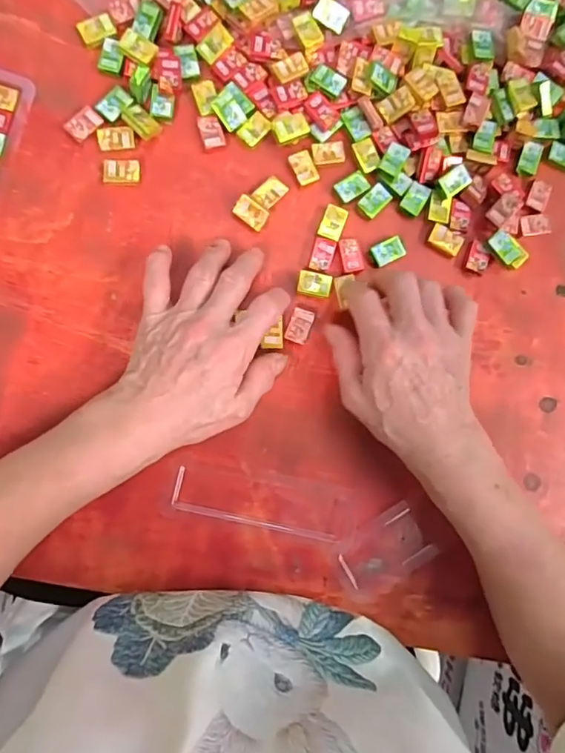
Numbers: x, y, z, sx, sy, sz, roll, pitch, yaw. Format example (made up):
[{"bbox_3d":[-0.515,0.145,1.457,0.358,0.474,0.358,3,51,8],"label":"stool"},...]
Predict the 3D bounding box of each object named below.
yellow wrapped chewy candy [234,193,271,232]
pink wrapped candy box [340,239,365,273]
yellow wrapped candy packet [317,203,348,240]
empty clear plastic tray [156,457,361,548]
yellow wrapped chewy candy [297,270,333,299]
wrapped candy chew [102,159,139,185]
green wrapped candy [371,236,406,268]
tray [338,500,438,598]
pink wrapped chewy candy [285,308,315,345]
[{"bbox_3d":[-0.024,-0.122,0.390,0.025,0.011,0.017,34,83,-4],"label":"yellow wrapped chewy candy"},{"bbox_3d":[0.053,-0.092,0.395,0.017,0.004,0.026,-11,88,-8],"label":"pink wrapped candy box"},{"bbox_3d":[0.039,-0.117,0.397,0.018,0.005,0.028,20,84,-5],"label":"yellow wrapped candy packet"},{"bbox_3d":[-0.013,0.090,0.378,0.137,0.007,0.042,13,85,-6],"label":"empty clear plastic tray"},{"bbox_3d":[0.024,-0.070,0.394,0.025,0.006,0.017,11,85,-6],"label":"yellow wrapped chewy candy"},{"bbox_3d":[-0.118,-0.149,0.381,0.026,0.008,0.018,1,86,-7],"label":"wrapped candy chew"},{"bbox_3d":[0.082,-0.096,0.402,0.026,0.004,0.018,-29,90,-8],"label":"green wrapped candy"},{"bbox_3d":[0.074,0.129,0.383,0.067,0.006,0.047,-32,91,-8],"label":"tray"},{"bbox_3d":[0.013,-0.038,0.391,0.016,0.007,0.027,24,83,-5],"label":"pink wrapped chewy candy"}]

